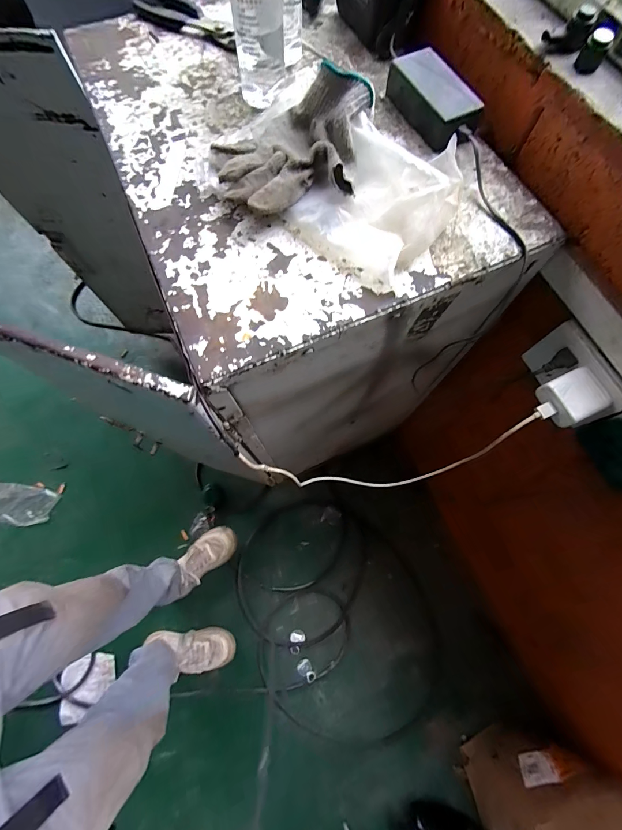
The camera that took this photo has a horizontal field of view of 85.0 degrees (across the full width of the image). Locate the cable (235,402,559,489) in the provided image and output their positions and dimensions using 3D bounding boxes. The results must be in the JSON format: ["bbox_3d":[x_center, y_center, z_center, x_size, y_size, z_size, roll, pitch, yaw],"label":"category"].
[{"bbox_3d":[0.112,0.066,0.482,0.383,0.155,0.062,-11,74,11],"label":"cable"}]

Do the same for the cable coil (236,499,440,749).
[{"bbox_3d":[0.077,0.586,0.993,0.501,0.042,0.668,-21,75,-6],"label":"cable coil"}]

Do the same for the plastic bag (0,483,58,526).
[{"bbox_3d":[-0.990,0.291,1.122,0.278,0.019,0.116,7,73,2],"label":"plastic bag"}]

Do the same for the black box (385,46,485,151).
[{"bbox_3d":[0.139,-0.363,0.389,0.058,0.035,0.121,-24,74,-8],"label":"black box"}]

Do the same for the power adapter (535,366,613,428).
[{"bbox_3d":[0.307,-0.022,0.394,0.065,0.022,0.053,-25,75,-8],"label":"power adapter"}]

